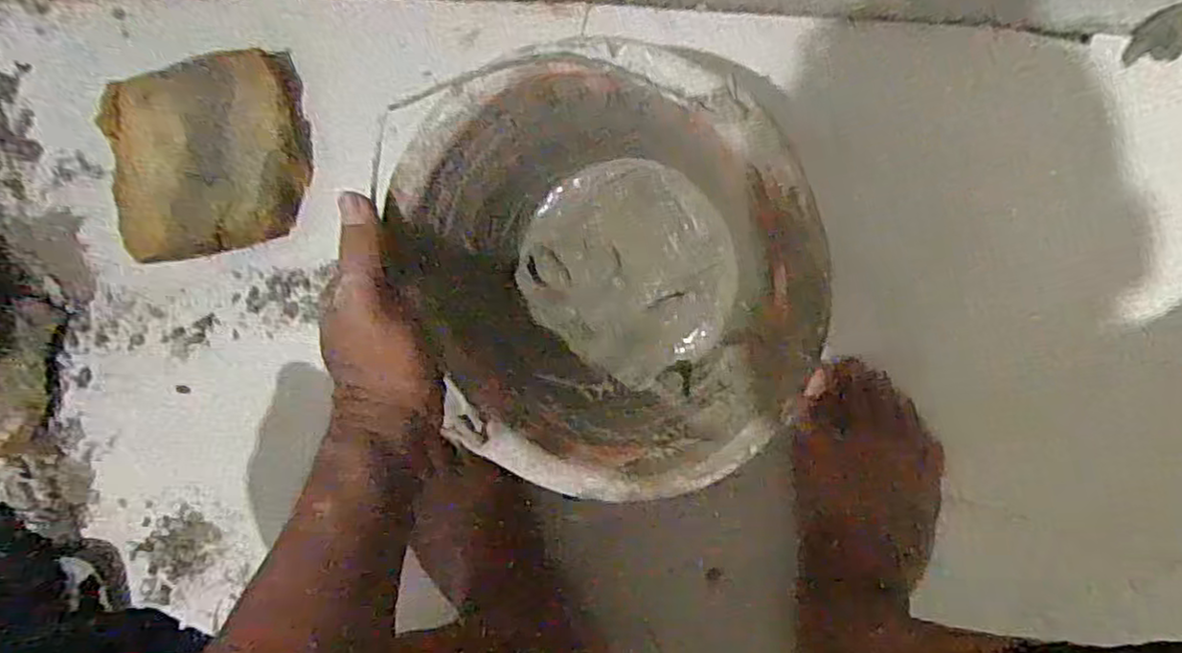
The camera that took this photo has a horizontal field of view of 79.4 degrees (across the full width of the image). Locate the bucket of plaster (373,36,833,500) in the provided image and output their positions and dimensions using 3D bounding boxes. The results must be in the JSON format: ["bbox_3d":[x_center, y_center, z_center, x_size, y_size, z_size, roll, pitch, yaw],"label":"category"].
[{"bbox_3d":[0.017,-0.034,0.458,0.222,0.149,0.243,0,93,7],"label":"bucket of plaster"}]

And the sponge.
[{"bbox_3d":[-0.299,-0.134,0.560,0.155,0.067,0.138,-12,91,7],"label":"sponge"}]

